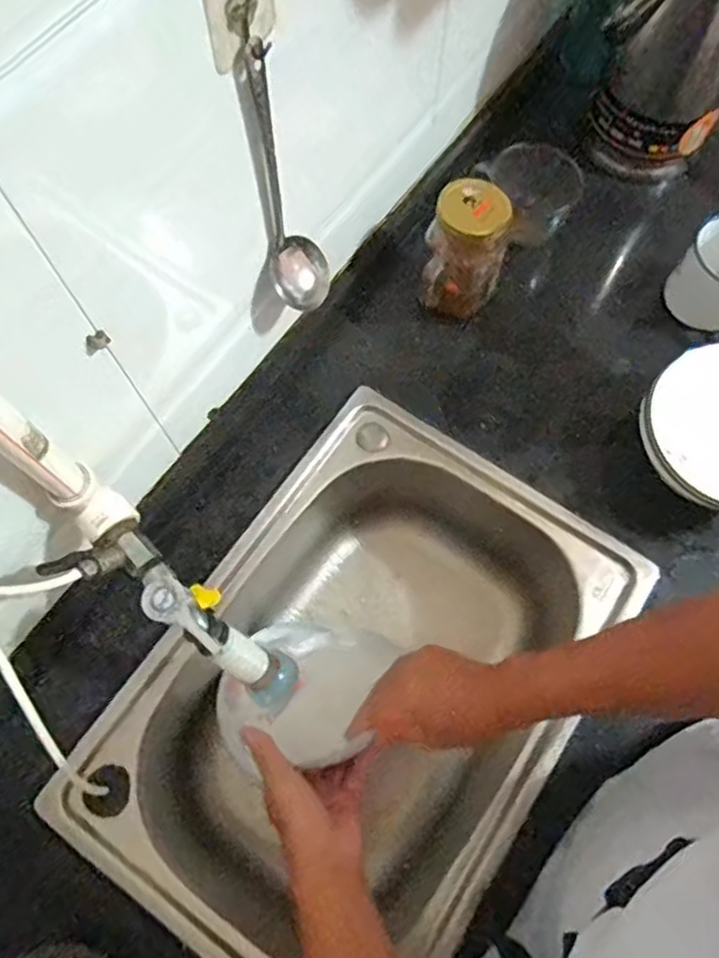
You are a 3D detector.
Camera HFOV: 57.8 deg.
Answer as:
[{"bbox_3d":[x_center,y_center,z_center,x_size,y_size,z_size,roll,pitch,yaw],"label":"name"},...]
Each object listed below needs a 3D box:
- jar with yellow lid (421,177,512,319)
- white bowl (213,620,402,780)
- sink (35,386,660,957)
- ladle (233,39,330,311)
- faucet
[{"bbox_3d":[0.110,-0.231,0.678,0.082,0.124,0.089,0,70,-1],"label":"jar with yellow lid"},{"bbox_3d":[-0.050,0.227,0.695,0.186,0.065,0.181,10,51,-13],"label":"white bowl"},{"bbox_3d":[0.004,0.208,0.672,0.348,0.187,0.498,34,73,11],"label":"sink"},{"bbox_3d":[-0.052,-0.213,0.488,0.050,0.209,0.053,-8,70,-4],"label":"ladle"},{"bbox_3d":[-0.116,0.109,0.475,0.202,0.093,0.056,45,71,-25],"label":"faucet"}]

